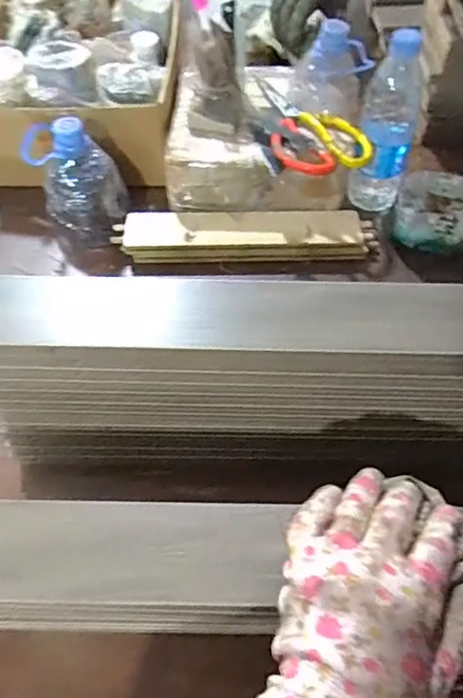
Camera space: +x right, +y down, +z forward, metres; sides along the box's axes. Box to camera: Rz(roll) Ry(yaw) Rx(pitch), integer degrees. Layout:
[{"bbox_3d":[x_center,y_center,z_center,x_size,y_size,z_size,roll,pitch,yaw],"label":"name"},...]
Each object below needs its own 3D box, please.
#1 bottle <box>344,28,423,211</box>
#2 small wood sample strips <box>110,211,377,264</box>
[{"bbox_3d":[0.192,-0.258,0.660,0.078,0.216,0.086,12,58,7],"label":"bottle"},{"bbox_3d":[0.019,-0.141,0.674,0.325,0.045,0.061,0,58,-1],"label":"small wood sample strips"}]

